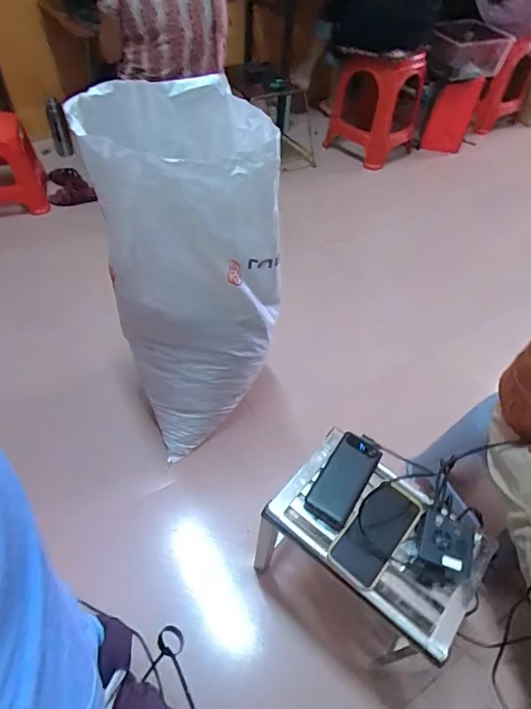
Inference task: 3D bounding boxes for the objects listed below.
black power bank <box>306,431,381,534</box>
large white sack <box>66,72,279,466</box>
[{"bbox_3d":[0.133,0.209,0.750,0.075,0.030,0.164,28,55,19],"label":"black power bank"},{"bbox_3d":[-0.153,-0.134,0.877,0.275,0.668,0.246,-32,59,-26],"label":"large white sack"}]

